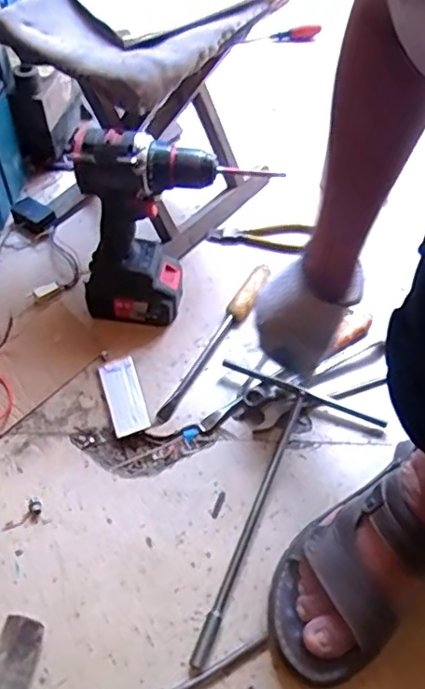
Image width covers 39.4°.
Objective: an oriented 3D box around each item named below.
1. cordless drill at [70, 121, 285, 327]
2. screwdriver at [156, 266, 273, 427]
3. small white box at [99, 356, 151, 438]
[{"bbox_3d":[-0.065,-0.123,0.664,0.168,0.244,0.075,6,56,3],"label":"cordless drill"},{"bbox_3d":[0.008,-0.007,0.726,0.027,0.018,0.256,24,59,15],"label":"screwdriver"},{"bbox_3d":[-0.101,0.060,0.680,0.040,0.012,0.095,-15,57,-11],"label":"small white box"}]

